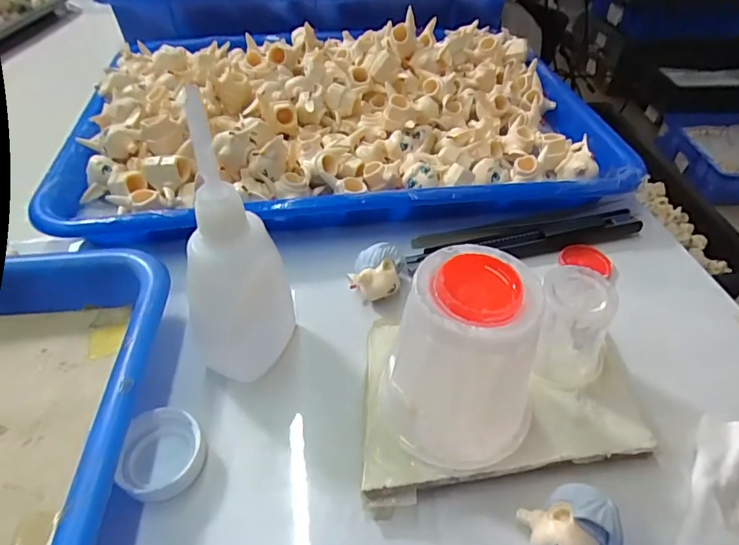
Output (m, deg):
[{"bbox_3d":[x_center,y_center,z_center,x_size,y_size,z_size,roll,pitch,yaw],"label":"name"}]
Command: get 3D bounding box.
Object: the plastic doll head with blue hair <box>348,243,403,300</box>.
[{"bbox_3d":[0.003,0.002,0.233,0.023,0.024,0.019,3,44,1],"label":"plastic doll head with blue hair"}]

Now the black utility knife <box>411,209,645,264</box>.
[{"bbox_3d":[0.085,-0.018,0.263,0.130,0.010,0.018,-9,45,-11],"label":"black utility knife"}]

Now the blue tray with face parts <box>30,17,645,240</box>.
[{"bbox_3d":[-0.019,-0.113,0.332,0.329,0.047,0.245,-4,44,-6],"label":"blue tray with face parts"}]

